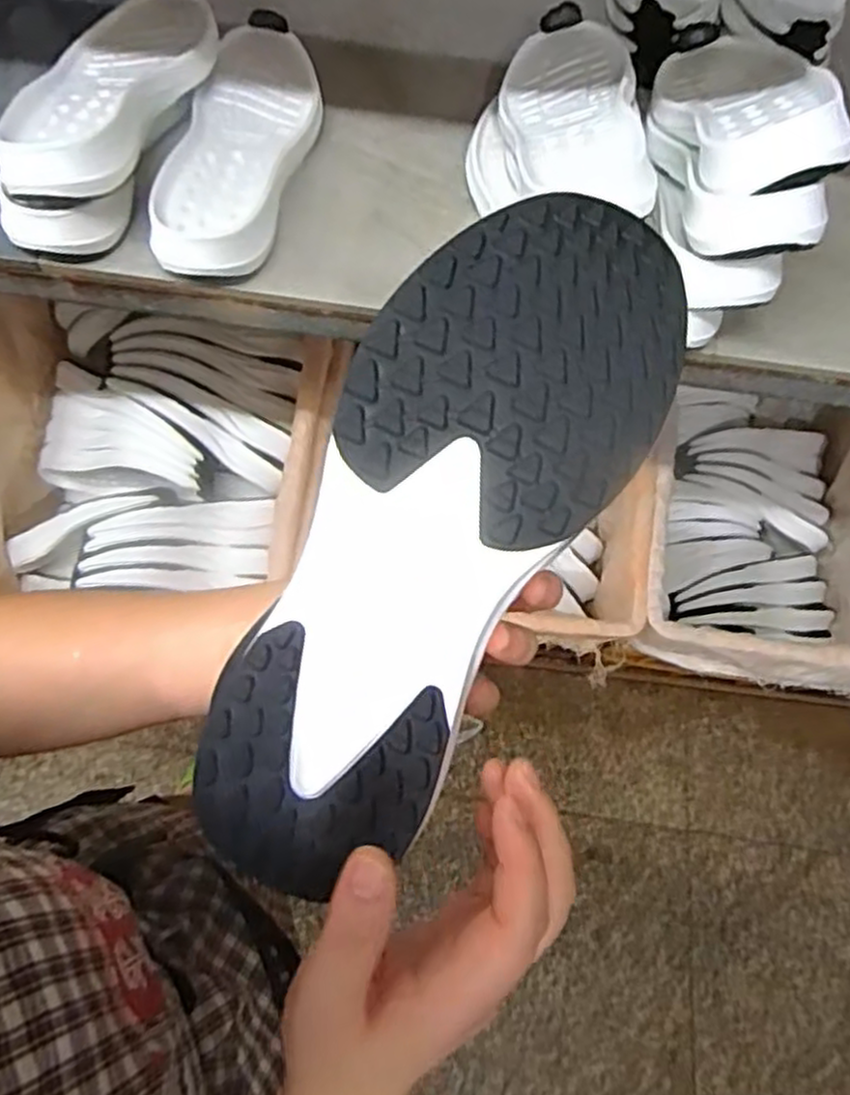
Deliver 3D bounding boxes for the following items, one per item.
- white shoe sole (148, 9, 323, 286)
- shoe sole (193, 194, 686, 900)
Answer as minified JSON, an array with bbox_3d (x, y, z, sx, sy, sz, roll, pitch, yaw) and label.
[{"bbox_3d":[-0.150,-0.346,0.626,0.102,0.034,0.310,6,64,-2],"label":"white shoe sole"},{"bbox_3d":[0.001,-0.002,0.279,0.096,0.027,0.280,29,92,11],"label":"shoe sole"}]

